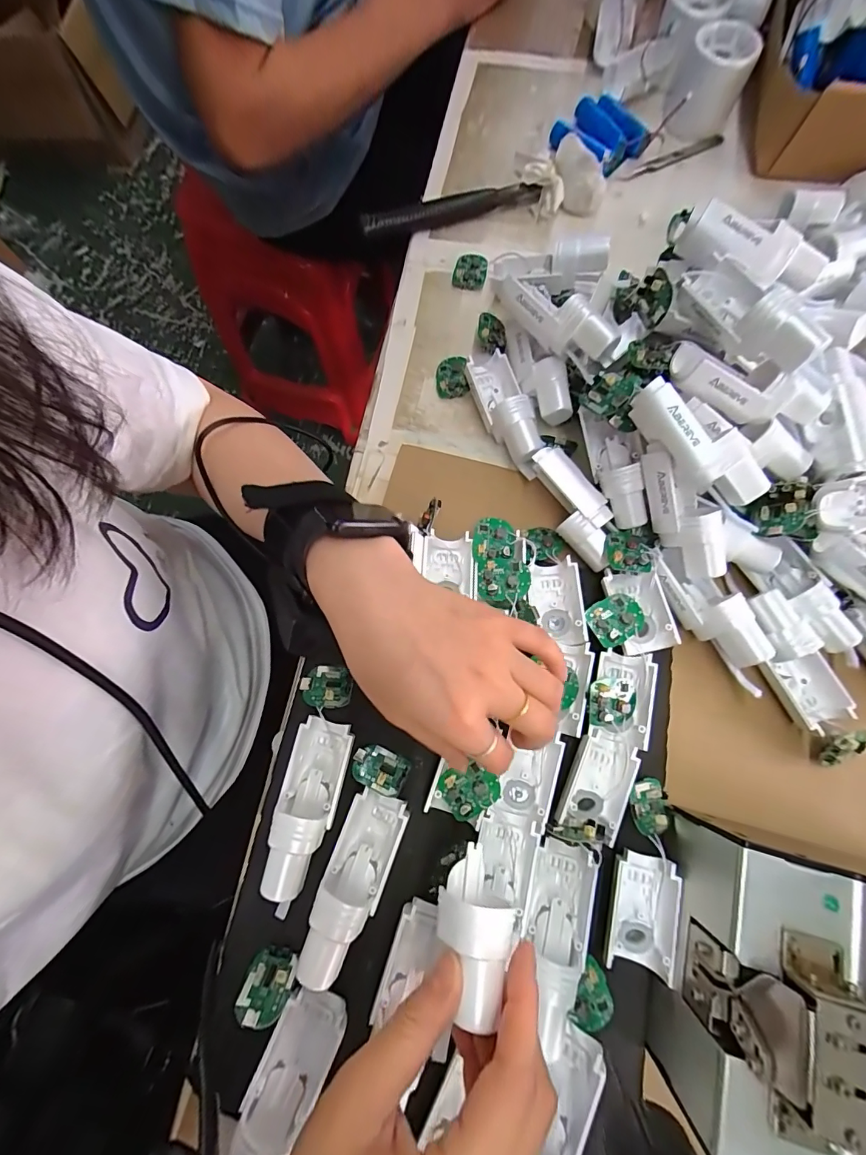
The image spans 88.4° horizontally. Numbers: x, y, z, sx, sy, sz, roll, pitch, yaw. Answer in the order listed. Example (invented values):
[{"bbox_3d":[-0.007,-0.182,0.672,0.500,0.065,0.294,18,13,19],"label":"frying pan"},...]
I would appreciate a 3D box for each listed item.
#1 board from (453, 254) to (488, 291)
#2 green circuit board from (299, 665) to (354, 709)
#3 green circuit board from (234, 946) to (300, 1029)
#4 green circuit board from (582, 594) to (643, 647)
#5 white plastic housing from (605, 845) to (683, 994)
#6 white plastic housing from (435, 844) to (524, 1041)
[{"bbox_3d":[0.033,-0.272,0.396,0.028,0.009,0.031,15,77,5],"label":"board"},{"bbox_3d":[-0.071,0.072,0.293,0.034,0.006,0.026,3,76,2],"label":"green circuit board"},{"bbox_3d":[-0.092,0.225,0.245,0.028,0.034,0.004,-1,118,14],"label":"green circuit board"},{"bbox_3d":[0.118,0.027,0.288,0.033,0.005,0.028,-30,77,-6],"label":"green circuit board"},{"bbox_3d":[0.119,0.192,0.253,0.034,0.023,0.059,12,76,4],"label":"white plastic housing"},{"bbox_3d":[0.017,0.158,0.200,0.032,0.033,0.056,10,76,4],"label":"white plastic housing"}]

